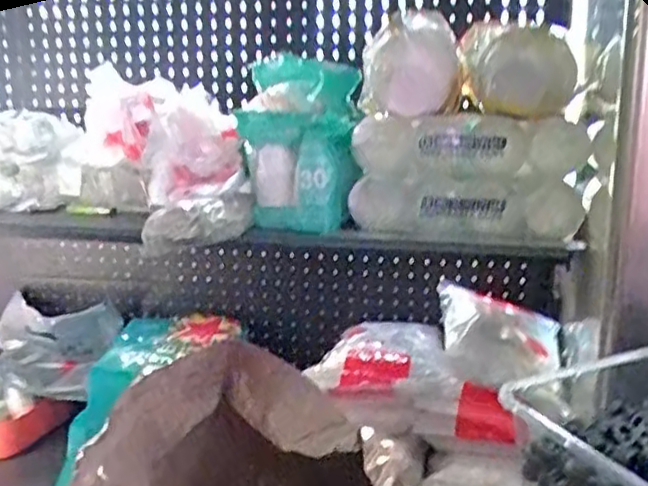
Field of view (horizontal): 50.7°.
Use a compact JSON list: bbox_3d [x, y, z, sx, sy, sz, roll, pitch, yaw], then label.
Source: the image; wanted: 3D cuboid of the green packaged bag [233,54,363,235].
[{"bbox_3d":[-0.032,-0.138,0.915,0.147,0.200,0.208,-2,14,0],"label":"green packaged bag"}]

